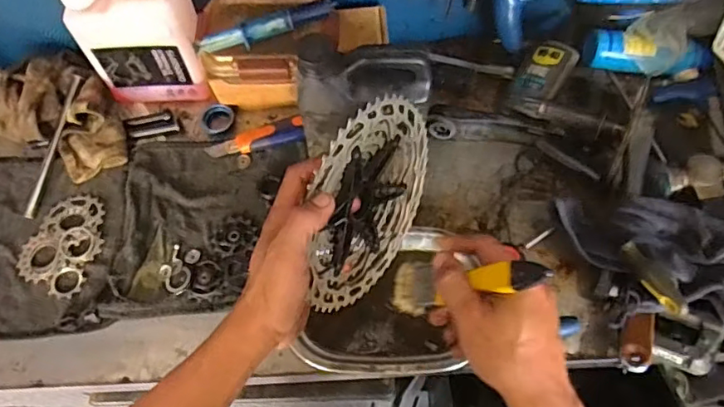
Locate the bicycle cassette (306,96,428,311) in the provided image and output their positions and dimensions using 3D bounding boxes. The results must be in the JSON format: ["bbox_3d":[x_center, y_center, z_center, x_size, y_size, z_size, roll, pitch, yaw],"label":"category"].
[{"bbox_3d":[-0.002,-0.006,0.510,0.042,0.192,0.166,23,38,28],"label":"bicycle cassette"}]

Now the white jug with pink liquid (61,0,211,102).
[{"bbox_3d":[-0.245,-0.184,0.635,0.129,0.165,0.065,-6,64,-2],"label":"white jug with pink liquid"}]

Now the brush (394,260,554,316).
[{"bbox_3d":[0.080,0.059,0.437,0.025,0.166,0.041,28,64,-20],"label":"brush"}]

